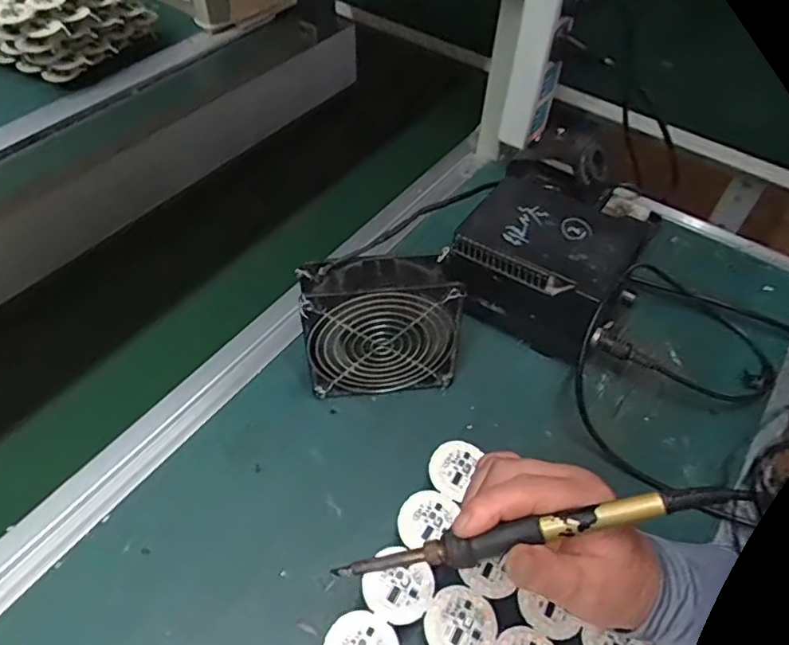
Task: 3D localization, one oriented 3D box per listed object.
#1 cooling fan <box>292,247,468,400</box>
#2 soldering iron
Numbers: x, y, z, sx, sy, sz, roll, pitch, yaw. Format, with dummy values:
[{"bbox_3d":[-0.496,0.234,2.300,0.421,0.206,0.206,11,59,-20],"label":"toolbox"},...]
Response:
[{"bbox_3d":[-0.010,0.005,0.460,0.115,0.118,0.044,-3,51,-4],"label":"cooling fan"},{"bbox_3d":[0.070,0.111,0.307,0.213,0.015,0.015,-17,50,12],"label":"soldering iron"}]

